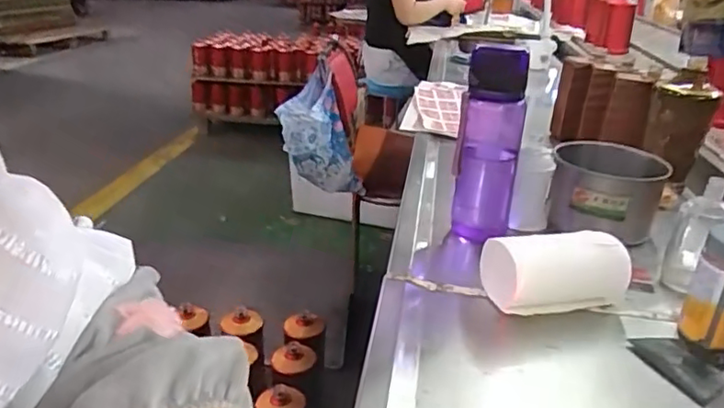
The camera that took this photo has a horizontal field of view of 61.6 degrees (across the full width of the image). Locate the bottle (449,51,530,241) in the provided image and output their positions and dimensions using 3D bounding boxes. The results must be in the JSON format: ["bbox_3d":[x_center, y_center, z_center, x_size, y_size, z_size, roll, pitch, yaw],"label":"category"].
[{"bbox_3d":[0.150,-0.071,0.714,0.071,0.208,0.059,7,23,12],"label":"bottle"}]

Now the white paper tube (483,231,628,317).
[{"bbox_3d":[0.197,0.069,0.618,0.135,0.065,0.065,-5,24,-16],"label":"white paper tube"}]

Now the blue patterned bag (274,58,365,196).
[{"bbox_3d":[-0.111,-0.171,1.507,0.205,0.273,0.119,-9,25,-25],"label":"blue patterned bag"}]

